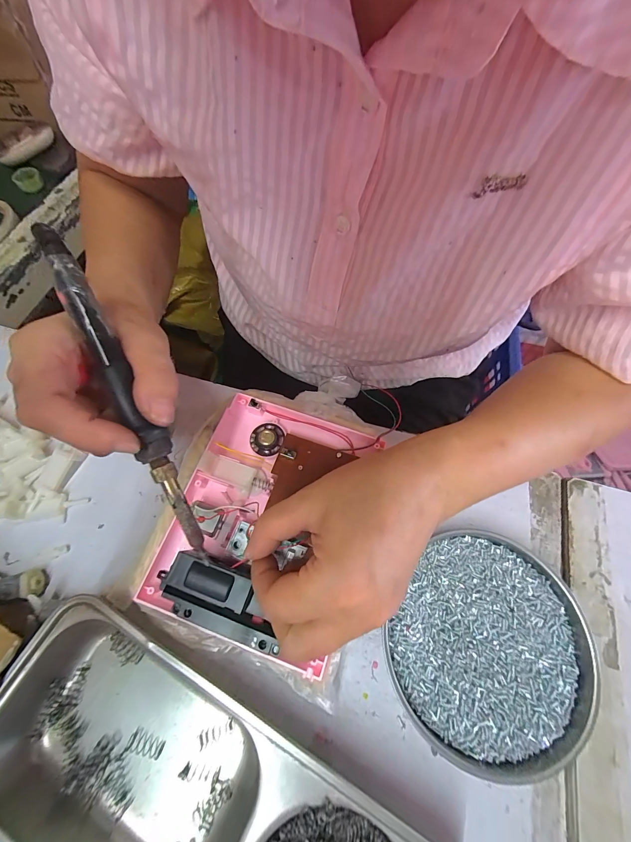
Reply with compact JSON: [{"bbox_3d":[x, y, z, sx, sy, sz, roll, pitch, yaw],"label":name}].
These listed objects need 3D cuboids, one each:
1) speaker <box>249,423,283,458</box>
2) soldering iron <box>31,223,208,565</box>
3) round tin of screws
[{"bbox_3d":[-0.040,0.013,0.253,0.026,0.010,0.027,0,65,0],"label":"speaker"},{"bbox_3d":[-0.100,-0.010,0.169,0.018,0.015,0.188,-25,95,-11],"label":"soldering iron"},{"bbox_3d":[0.122,0.155,0.219,0.122,0.018,0.135,34,69,15],"label":"round tin of screws"}]

